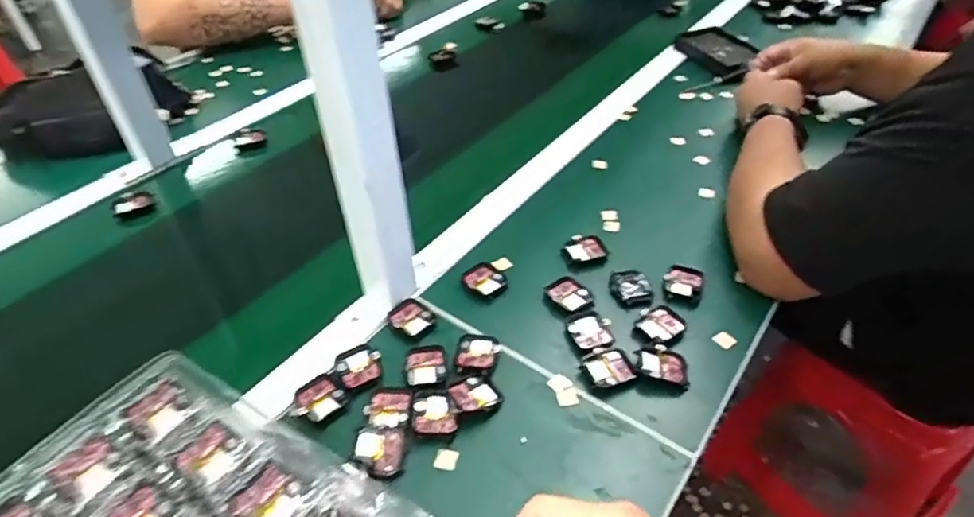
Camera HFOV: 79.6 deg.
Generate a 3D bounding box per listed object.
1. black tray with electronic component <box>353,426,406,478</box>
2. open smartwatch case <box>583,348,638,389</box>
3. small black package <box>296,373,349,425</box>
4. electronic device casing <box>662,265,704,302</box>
[{"bbox_3d":[-0.085,0.152,0.461,0.037,0.010,0.034,0,42,2],"label":"black tray with electronic component"},{"bbox_3d":[0.110,0.098,0.521,0.039,0.010,0.035,-16,44,-15],"label":"open smartwatch case"},{"bbox_3d":[-0.144,0.120,0.501,0.038,0.007,0.039,-34,51,-30],"label":"small black package"},{"bbox_3d":[0.202,0.027,0.602,0.038,0.017,0.045,13,45,16],"label":"electronic device casing"}]

